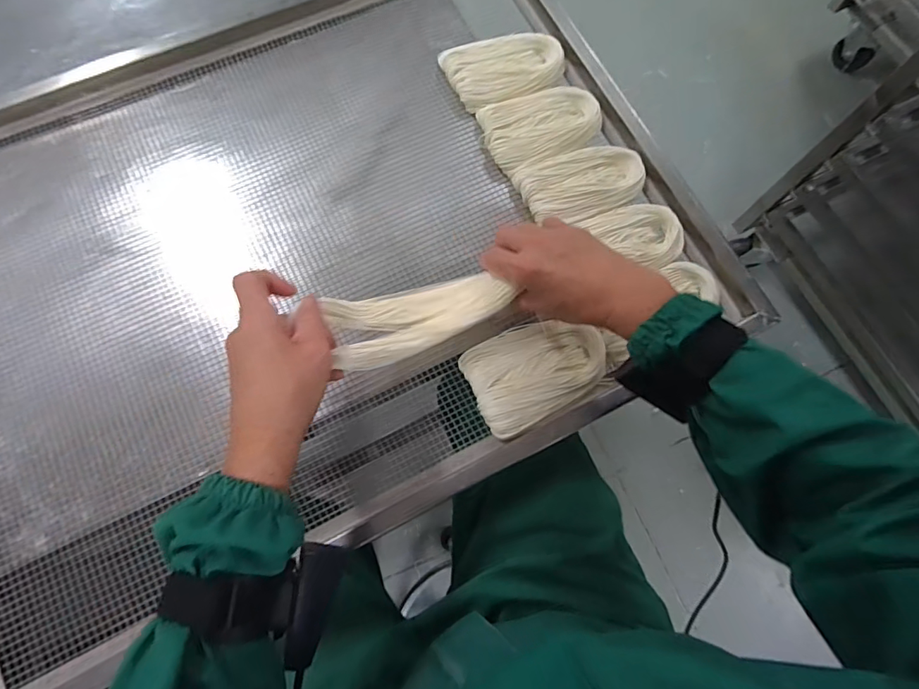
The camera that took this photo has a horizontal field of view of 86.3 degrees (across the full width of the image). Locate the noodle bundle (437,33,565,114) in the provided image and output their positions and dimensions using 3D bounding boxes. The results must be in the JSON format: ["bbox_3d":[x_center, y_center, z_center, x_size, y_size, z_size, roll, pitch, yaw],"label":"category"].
[{"bbox_3d":[0.055,-0.326,0.574,0.138,0.015,0.085,-25,77,-9],"label":"noodle bundle"}]

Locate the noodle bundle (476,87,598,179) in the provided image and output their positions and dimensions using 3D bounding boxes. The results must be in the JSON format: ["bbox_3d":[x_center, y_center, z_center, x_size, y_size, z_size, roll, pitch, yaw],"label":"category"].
[{"bbox_3d":[0.093,-0.247,0.555,0.134,0.017,0.084,-20,76,-8],"label":"noodle bundle"}]

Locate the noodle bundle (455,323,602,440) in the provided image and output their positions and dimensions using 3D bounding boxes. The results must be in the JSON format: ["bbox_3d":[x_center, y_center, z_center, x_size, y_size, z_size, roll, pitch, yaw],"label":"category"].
[{"bbox_3d":[0.074,0.022,0.479,0.134,0.018,0.090,-29,77,-10],"label":"noodle bundle"}]

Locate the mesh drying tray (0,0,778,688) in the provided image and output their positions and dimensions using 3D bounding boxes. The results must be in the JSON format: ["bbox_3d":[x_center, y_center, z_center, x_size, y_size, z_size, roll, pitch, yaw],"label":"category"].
[{"bbox_3d":[-0.167,-0.112,0.513,0.785,0.035,0.597,-25,77,-9],"label":"mesh drying tray"}]

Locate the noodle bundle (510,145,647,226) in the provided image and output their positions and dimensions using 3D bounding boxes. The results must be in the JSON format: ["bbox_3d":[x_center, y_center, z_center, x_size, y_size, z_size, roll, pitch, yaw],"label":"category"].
[{"bbox_3d":[0.135,-0.176,0.537,0.138,0.017,0.080,-23,76,-8],"label":"noodle bundle"}]

